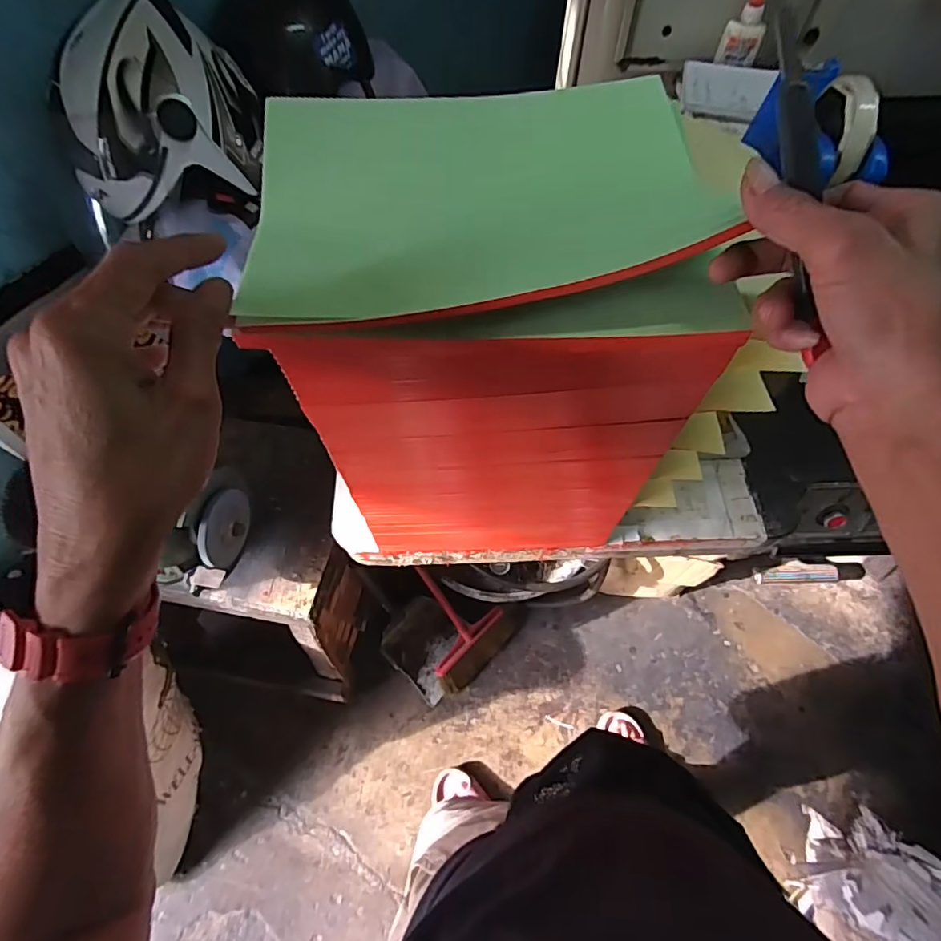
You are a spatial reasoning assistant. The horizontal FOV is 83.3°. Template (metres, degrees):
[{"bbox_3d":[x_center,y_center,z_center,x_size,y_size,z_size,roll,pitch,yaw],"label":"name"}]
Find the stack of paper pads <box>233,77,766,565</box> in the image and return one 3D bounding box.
[{"bbox_3d":[0.013,-0.091,0.507,0.283,0.402,0.215,-6,63,-3],"label":"stack of paper pads"}]

